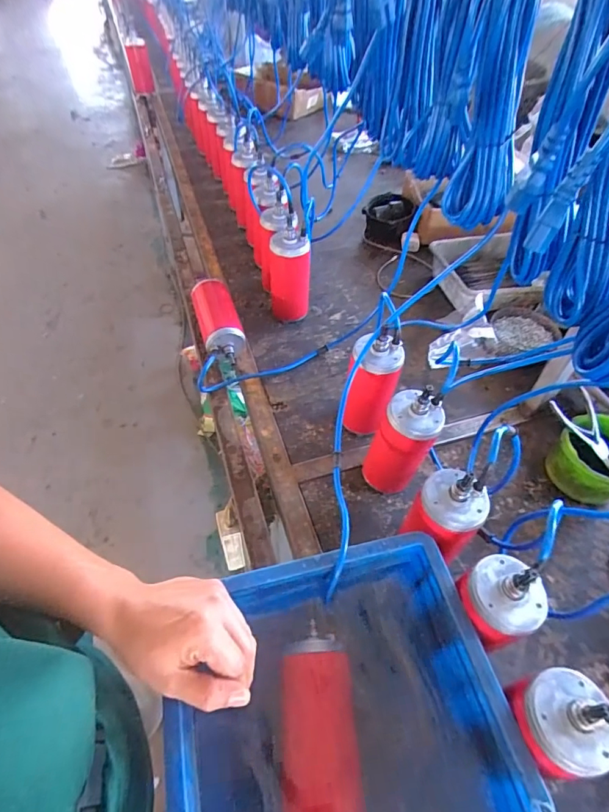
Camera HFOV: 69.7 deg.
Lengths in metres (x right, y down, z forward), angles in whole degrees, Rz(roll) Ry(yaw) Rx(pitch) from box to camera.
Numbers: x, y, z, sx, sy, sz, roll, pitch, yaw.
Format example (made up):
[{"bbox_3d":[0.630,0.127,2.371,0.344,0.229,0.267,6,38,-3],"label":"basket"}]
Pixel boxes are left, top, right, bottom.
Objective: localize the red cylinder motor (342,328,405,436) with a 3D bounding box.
[{"bbox_3d":[0.099,-0.025,0.672,0.079,0.174,0.080,11,51,6],"label":"red cylinder motor"}]

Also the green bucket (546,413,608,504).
[{"bbox_3d":[0.452,0.082,0.687,0.135,0.095,0.125,-31,59,-25],"label":"green bucket"}]

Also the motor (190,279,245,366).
[{"bbox_3d":[-0.168,-0.163,0.863,0.078,0.079,0.197,-14,53,-14],"label":"motor"}]

